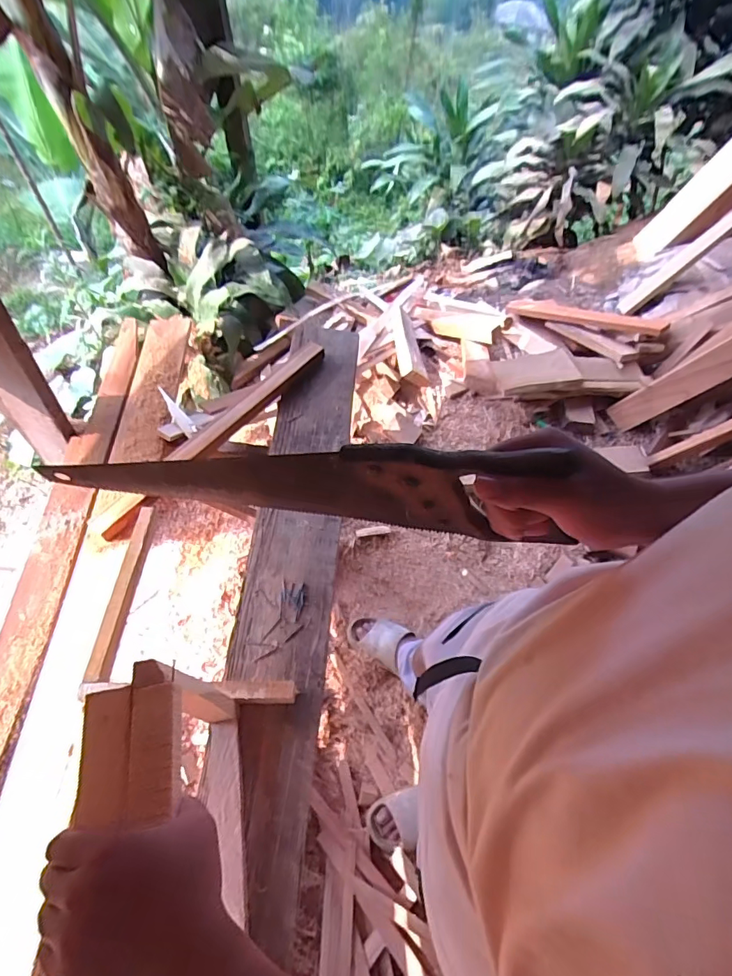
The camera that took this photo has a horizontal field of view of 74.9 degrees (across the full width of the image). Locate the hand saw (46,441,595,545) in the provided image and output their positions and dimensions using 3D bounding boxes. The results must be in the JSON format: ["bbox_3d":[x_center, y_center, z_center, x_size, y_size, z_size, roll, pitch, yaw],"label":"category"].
[{"bbox_3d":[-0.080,0.004,0.431,0.476,0.105,0.030,2,58,17],"label":"hand saw"}]

